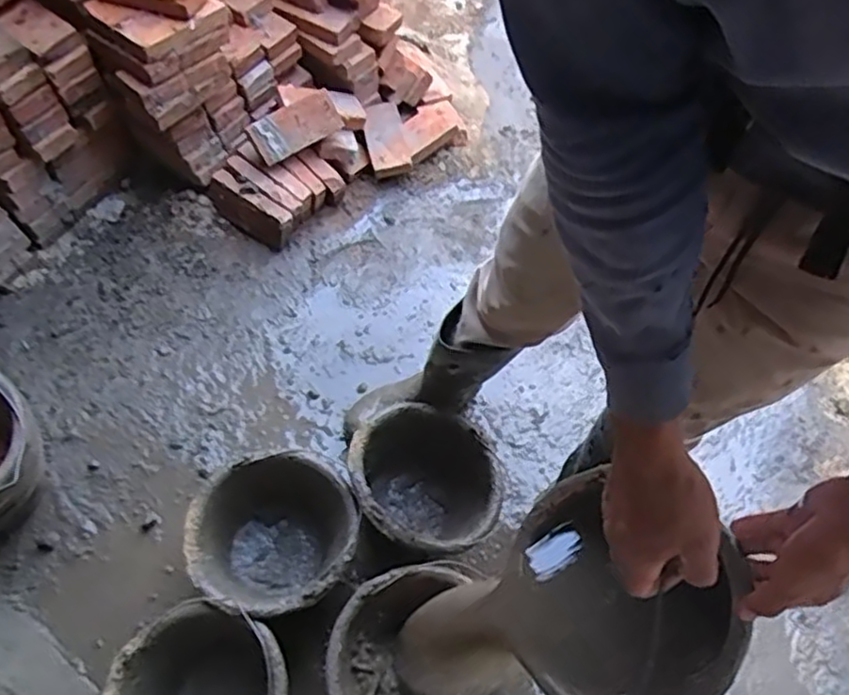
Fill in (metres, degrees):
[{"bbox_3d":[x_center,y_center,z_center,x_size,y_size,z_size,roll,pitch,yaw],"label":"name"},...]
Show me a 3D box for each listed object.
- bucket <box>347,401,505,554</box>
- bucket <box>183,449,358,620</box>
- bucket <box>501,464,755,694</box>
[{"bbox_3d":[0.003,0.227,1.174,0.240,0.195,0.238,1,62,-1],"label":"bucket"},{"bbox_3d":[-0.229,0.310,1.124,0.229,0.191,0.247,1,62,-1],"label":"bucket"},{"bbox_3d":[0.215,0.278,0.744,0.230,0.136,0.249,-19,56,31],"label":"bucket"}]

